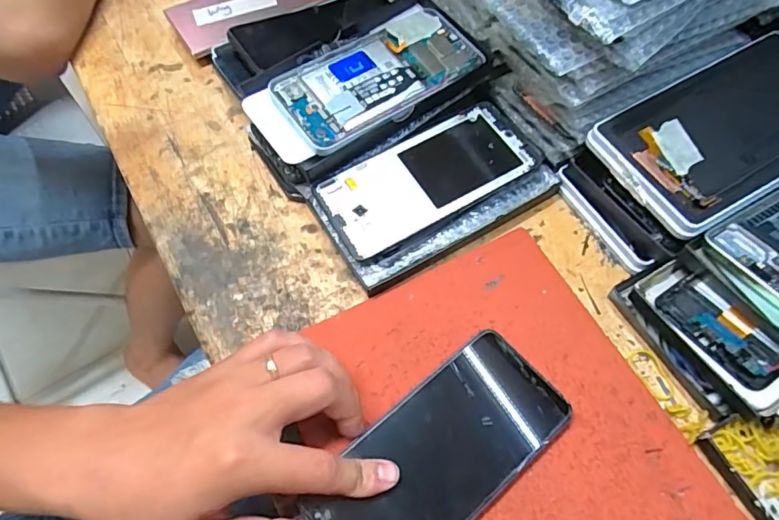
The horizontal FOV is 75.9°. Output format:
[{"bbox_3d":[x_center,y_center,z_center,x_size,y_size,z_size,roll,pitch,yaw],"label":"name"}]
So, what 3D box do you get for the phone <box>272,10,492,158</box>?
[{"bbox_3d":[-0.007,-0.143,0.384,0.158,0.007,0.079,-32,75,-16],"label":"phone"}]

